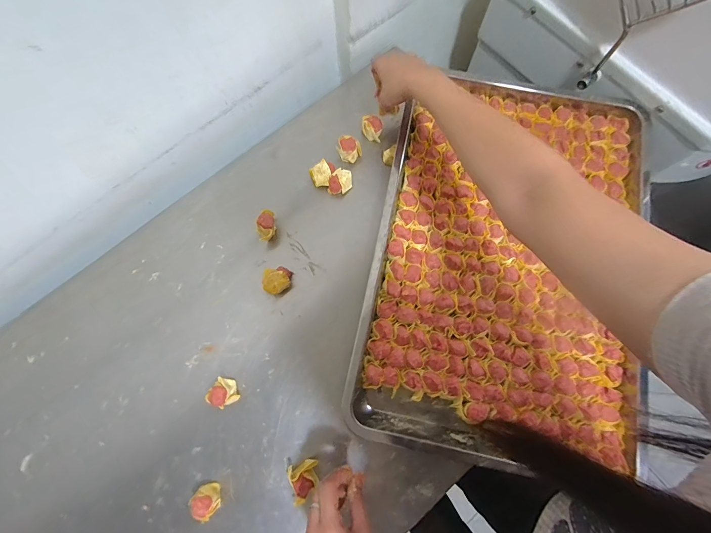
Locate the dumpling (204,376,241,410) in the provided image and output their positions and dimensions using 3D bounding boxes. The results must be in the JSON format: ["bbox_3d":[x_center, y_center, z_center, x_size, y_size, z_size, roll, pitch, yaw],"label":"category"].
[{"bbox_3d":[-0.185,0.180,0.474,0.036,0.033,0.032,35,79,6],"label":"dumpling"}]

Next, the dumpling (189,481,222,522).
[{"bbox_3d":[-0.198,0.311,0.446,0.035,0.036,0.031,43,80,7],"label":"dumpling"}]

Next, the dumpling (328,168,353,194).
[{"bbox_3d":[-0.025,-0.141,0.557,0.039,0.025,0.034,-1,78,-1],"label":"dumpling"}]

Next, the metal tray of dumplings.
[{"bbox_3d":[0.225,-0.006,0.506,0.380,0.054,0.559,15,78,2],"label":"metal tray of dumplings"}]

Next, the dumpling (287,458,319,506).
[{"bbox_3d":[-0.067,0.290,0.452,0.043,0.037,0.047,-22,78,-5],"label":"dumpling"}]

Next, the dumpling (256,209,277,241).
[{"bbox_3d":[-0.142,-0.066,0.534,0.029,0.040,0.047,-11,78,-3],"label":"dumpling"}]

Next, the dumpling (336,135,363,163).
[{"bbox_3d":[-0.009,-0.199,0.565,0.037,0.038,0.033,43,80,7],"label":"dumpling"}]

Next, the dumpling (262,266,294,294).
[{"bbox_3d":[-0.121,0.021,0.519,0.042,0.027,0.041,0,78,-1],"label":"dumpling"}]

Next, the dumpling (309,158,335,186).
[{"bbox_3d":[-0.052,-0.154,0.559,0.041,0.030,0.036,-26,80,-6],"label":"dumpling"}]

